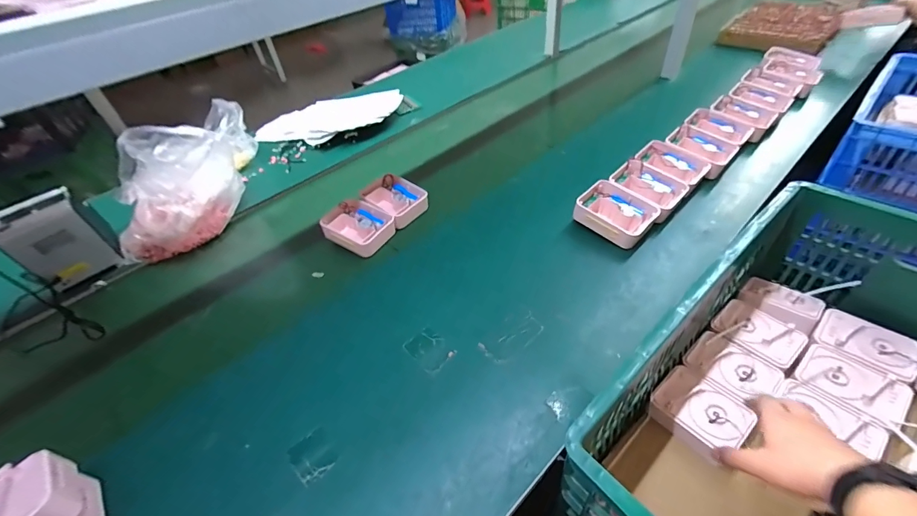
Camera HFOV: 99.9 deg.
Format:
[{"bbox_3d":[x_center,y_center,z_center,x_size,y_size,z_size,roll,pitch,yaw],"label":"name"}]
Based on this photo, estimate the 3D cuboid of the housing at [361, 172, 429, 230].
[{"bbox_3d":[-0.145,-0.130,0.868,0.126,0.053,0.103,32,56,33],"label":"housing"}]

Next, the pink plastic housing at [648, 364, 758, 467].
[{"bbox_3d":[0.372,0.238,0.599,0.100,0.038,0.121,-33,49,-24],"label":"pink plastic housing"}]

